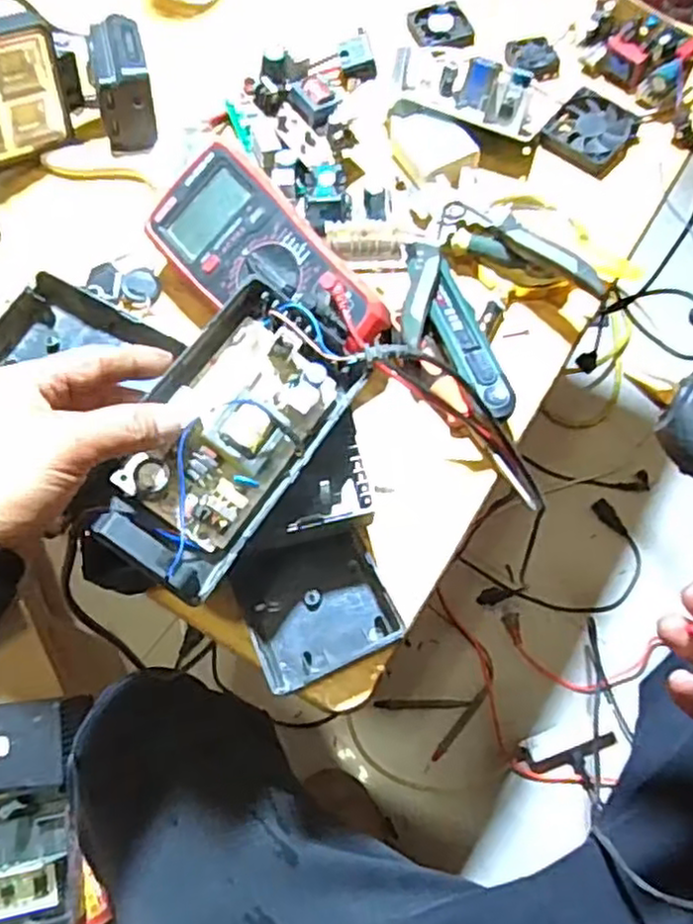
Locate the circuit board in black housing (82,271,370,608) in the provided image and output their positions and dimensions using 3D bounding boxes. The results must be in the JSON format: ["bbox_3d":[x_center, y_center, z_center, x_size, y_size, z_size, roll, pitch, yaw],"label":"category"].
[{"bbox_3d":[-0.063,-0.012,0.383,0.084,0.057,0.171,23,66,12],"label":"circuit board in black housing"}]

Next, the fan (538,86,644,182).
[{"bbox_3d":[0.198,-0.270,0.573,0.064,0.016,0.061,37,74,16],"label":"fan"}]

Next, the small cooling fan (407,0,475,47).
[{"bbox_3d":[0.085,-0.395,0.635,0.054,0.012,0.049,-13,67,-3],"label":"small cooling fan"}]

